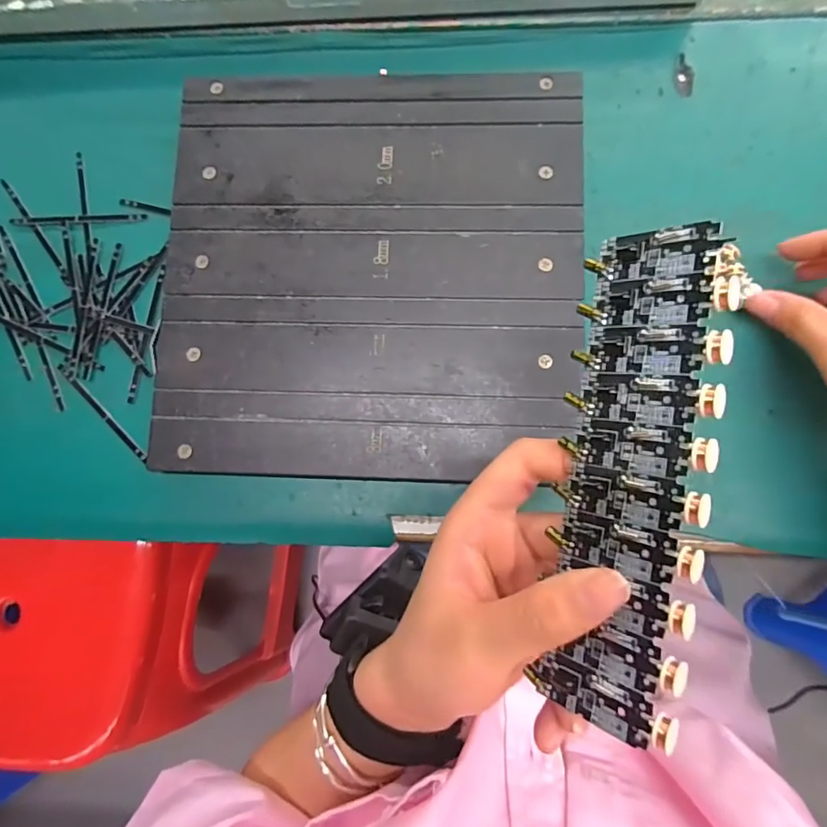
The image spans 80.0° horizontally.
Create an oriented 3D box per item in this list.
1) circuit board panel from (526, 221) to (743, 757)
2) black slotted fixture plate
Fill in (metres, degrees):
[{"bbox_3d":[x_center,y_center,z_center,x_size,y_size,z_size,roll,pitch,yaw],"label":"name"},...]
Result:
[{"bbox_3d":[0.068,0.018,0.154,0.045,0.005,0.152,7,87,46],"label":"circuit board panel"},{"bbox_3d":[-0.023,-0.078,0.274,0.224,0.016,0.224,2,83,3],"label":"black slotted fixture plate"}]

